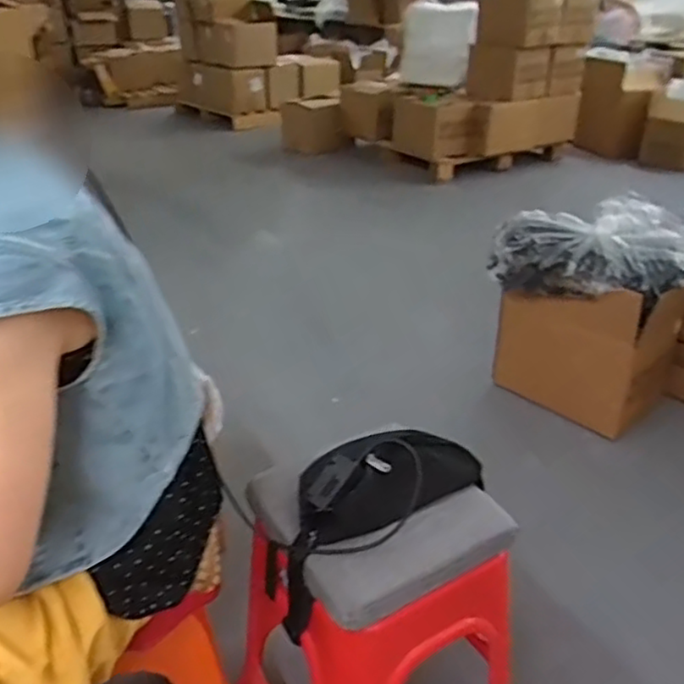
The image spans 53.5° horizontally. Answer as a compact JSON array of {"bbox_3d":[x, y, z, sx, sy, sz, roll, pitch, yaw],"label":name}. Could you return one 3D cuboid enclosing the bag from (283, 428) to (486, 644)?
[{"bbox_3d":[0.047,0.239,0.954,0.314,0.212,0.129,-18,34,-28],"label":"bag"}]

